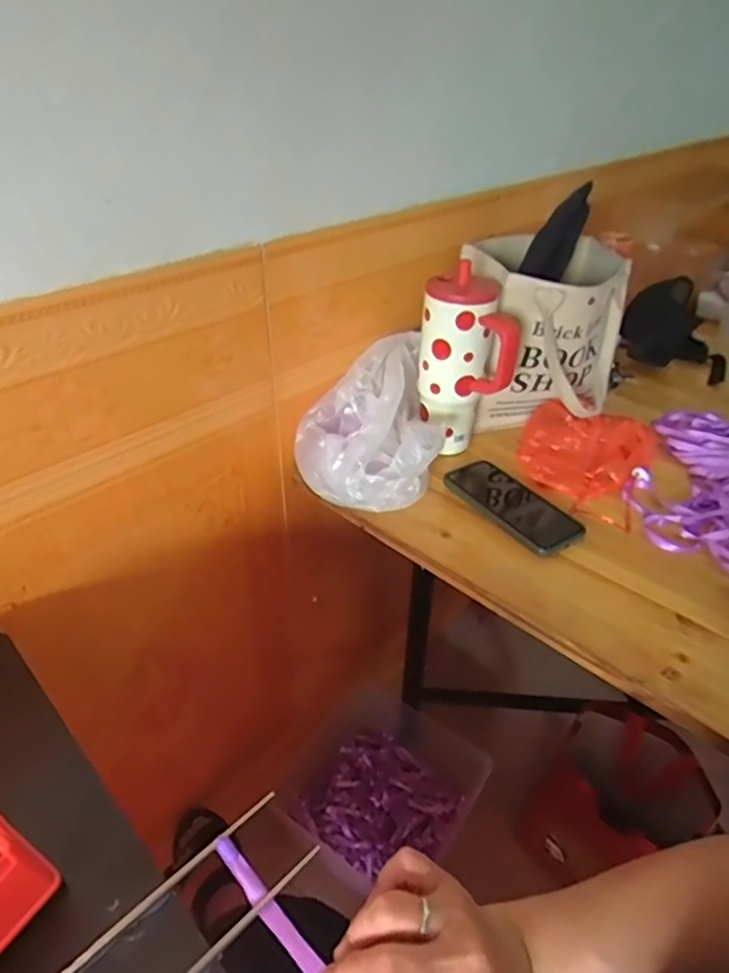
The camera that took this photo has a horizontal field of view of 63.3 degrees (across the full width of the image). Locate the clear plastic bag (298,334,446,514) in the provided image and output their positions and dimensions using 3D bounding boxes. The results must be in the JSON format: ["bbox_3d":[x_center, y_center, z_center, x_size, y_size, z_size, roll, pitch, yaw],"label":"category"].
[{"bbox_3d":[0.000,-0.072,0.698,0.156,0.117,0.216,-1,37,-3],"label":"clear plastic bag"}]

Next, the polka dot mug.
[{"bbox_3d":[0.124,-0.141,0.719,0.118,0.204,0.093,15,39,18],"label":"polka dot mug"}]

